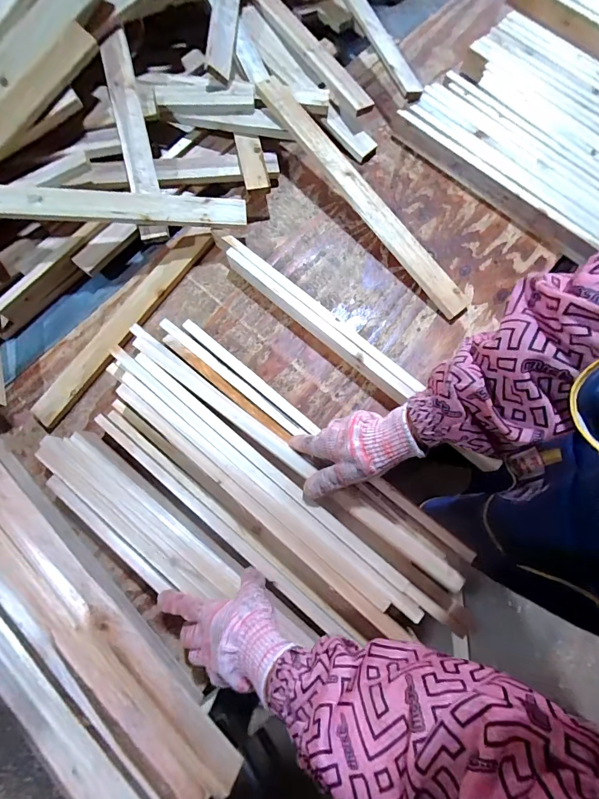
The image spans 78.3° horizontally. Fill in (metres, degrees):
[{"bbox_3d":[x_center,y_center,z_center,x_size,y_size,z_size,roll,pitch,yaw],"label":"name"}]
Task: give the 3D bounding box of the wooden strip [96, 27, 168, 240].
[{"bbox_3d":[-0.260,-0.412,0.573,0.045,0.028,0.331,-12,89,-2],"label":"wooden strip"}]

